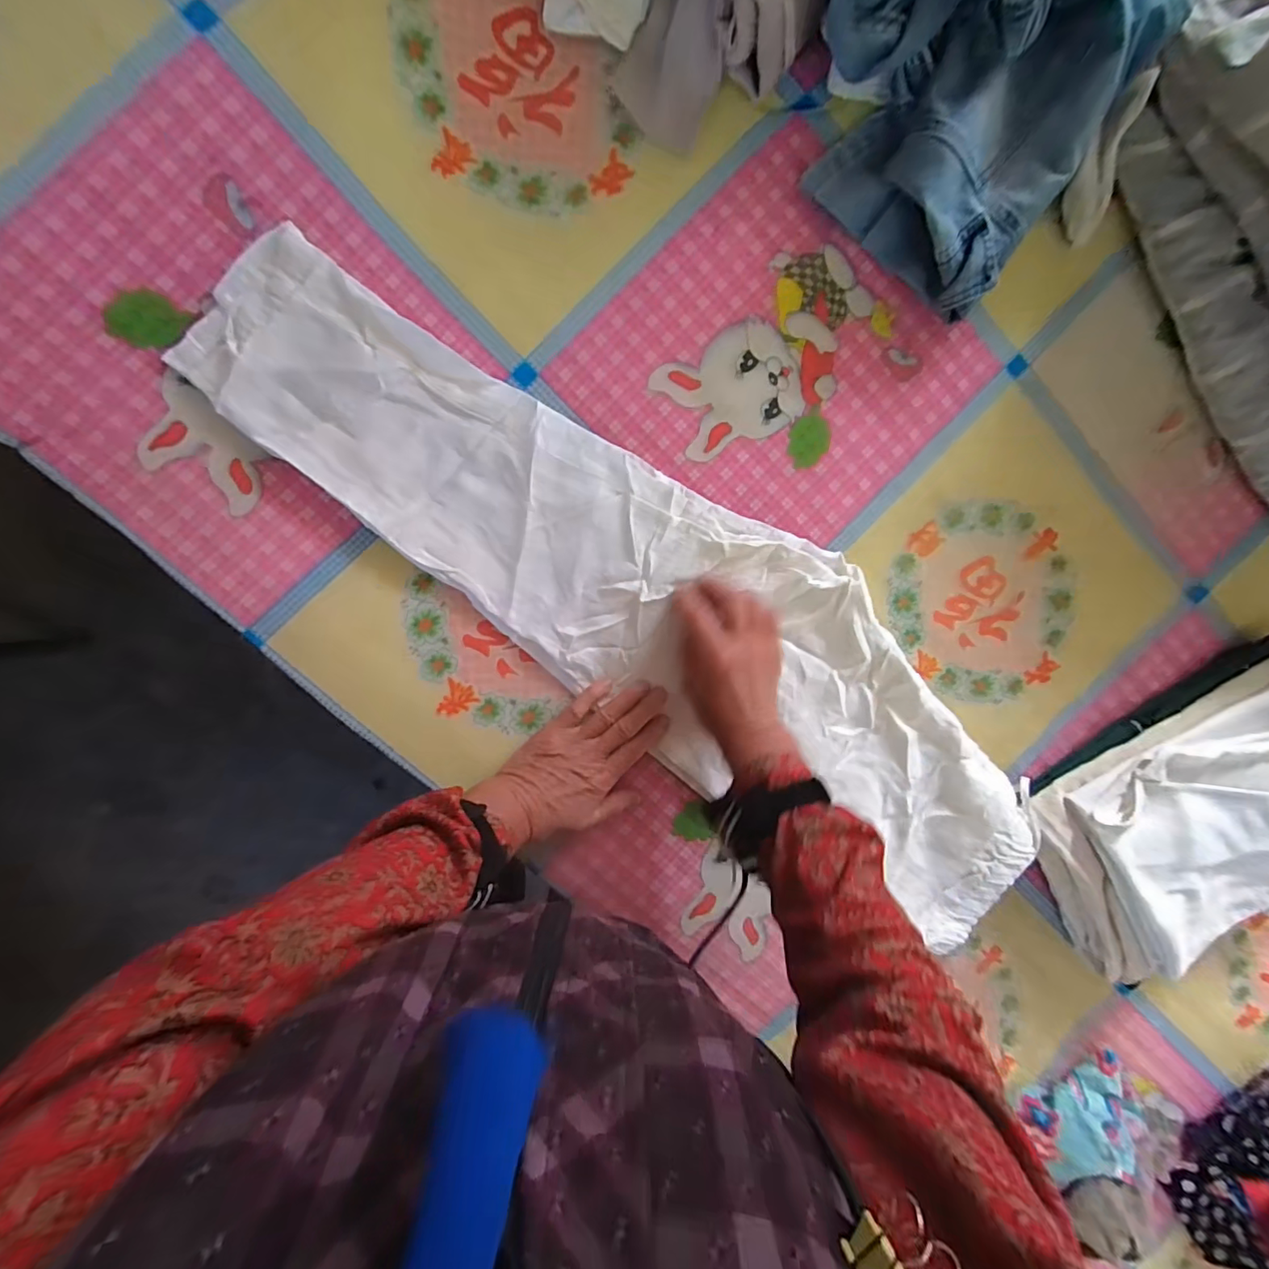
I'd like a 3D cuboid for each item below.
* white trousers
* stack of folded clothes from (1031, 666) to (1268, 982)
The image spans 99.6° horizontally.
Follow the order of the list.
[{"bbox_3d":[0.034,-0.020,0.497,0.865,0.032,0.227,34,92,-8],"label":"white trousers"},{"bbox_3d":[0.583,0.193,0.548,0.320,0.064,0.241,-31,98,-2],"label":"stack of folded clothes"}]

